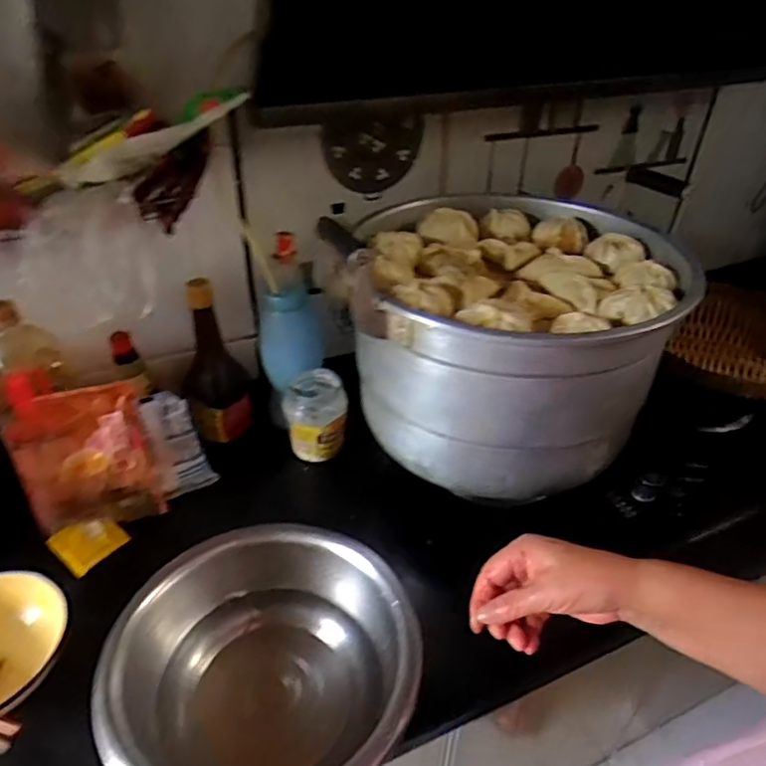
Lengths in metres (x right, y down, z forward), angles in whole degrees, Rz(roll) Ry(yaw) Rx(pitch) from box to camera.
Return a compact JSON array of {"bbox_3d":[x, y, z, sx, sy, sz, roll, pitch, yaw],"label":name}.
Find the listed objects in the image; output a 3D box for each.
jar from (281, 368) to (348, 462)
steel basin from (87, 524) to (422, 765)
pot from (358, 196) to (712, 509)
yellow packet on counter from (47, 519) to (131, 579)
[{"bbox_3d":[-0.103,0.047,0.907,0.094,0.105,0.102,-5,38,-7],"label":"jar"},{"bbox_3d":[-0.115,0.286,0.590,0.266,0.112,0.281,0,37,0],"label":"steel basin"},{"bbox_3d":[0.165,-0.063,0.789,0.372,0.240,0.393,0,37,0],"label":"pot"},{"bbox_3d":[-0.385,0.205,0.782,0.068,0.011,0.073,43,64,8],"label":"yellow packet on counter"}]

